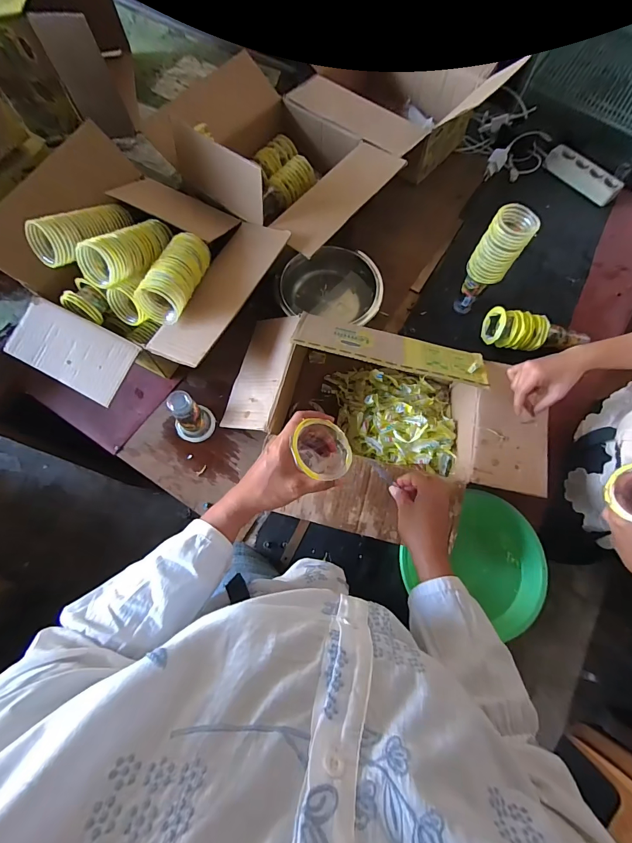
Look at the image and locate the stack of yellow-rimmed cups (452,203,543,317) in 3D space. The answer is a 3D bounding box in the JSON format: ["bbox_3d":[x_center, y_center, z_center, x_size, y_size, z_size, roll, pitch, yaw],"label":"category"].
[{"bbox_3d":[0.340,-0.306,0.730,0.076,0.223,0.066,35,74,9],"label":"stack of yellow-rimmed cups"}]

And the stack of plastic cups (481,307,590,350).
[{"bbox_3d":[0.474,-0.185,0.782,0.217,0.062,0.079,13,72,2],"label":"stack of plastic cups"}]

